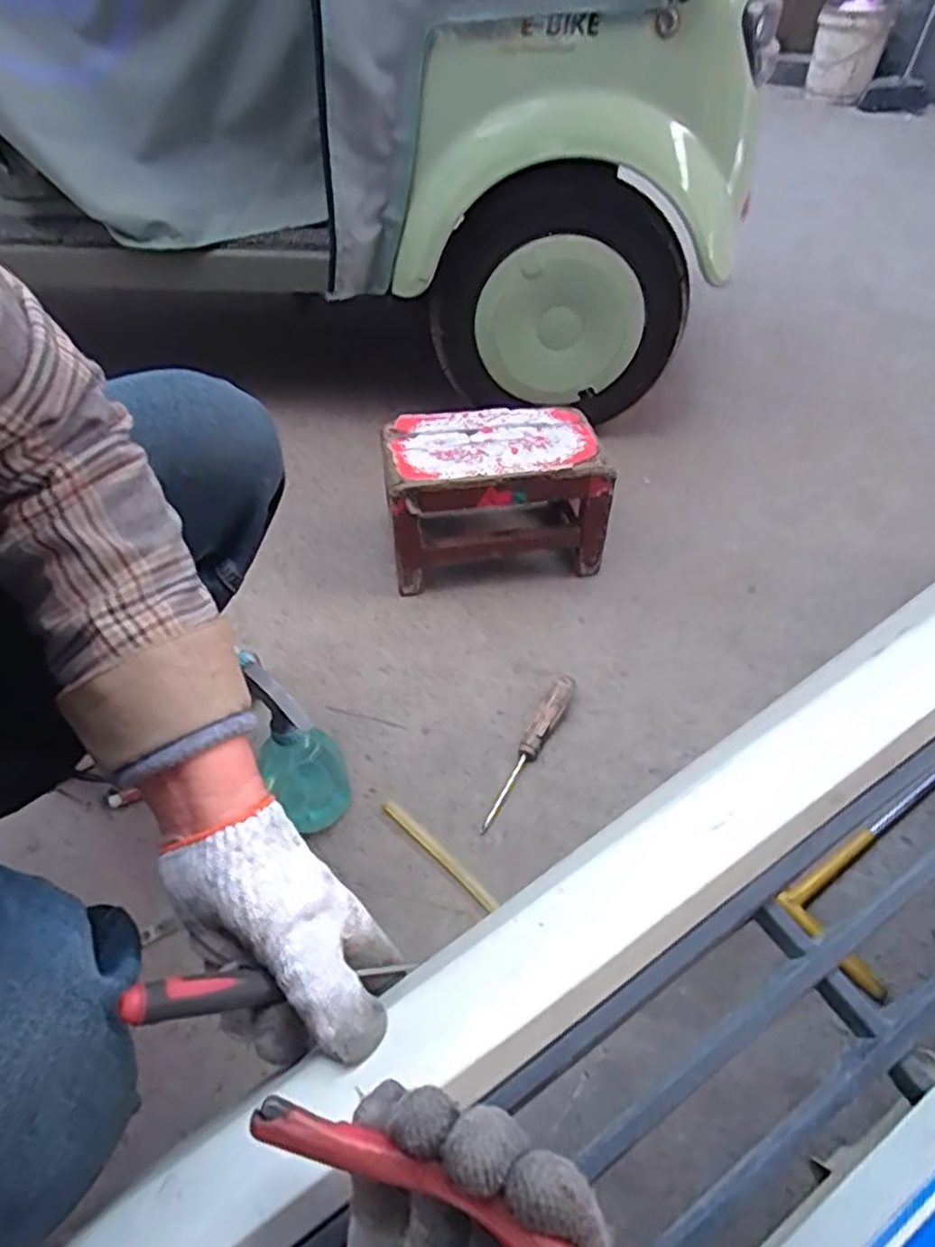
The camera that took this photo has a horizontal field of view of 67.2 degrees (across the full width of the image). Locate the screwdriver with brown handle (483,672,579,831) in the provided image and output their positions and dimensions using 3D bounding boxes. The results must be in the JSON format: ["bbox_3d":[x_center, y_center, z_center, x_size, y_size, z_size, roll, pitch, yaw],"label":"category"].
[{"bbox_3d":[0.065,0.136,0.753,0.022,0.023,0.194,25,64,21],"label":"screwdriver with brown handle"}]

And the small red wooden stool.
[{"bbox_3d":[0.035,-0.167,0.944,0.276,0.172,0.183,-5,46,-3],"label":"small red wooden stool"}]

